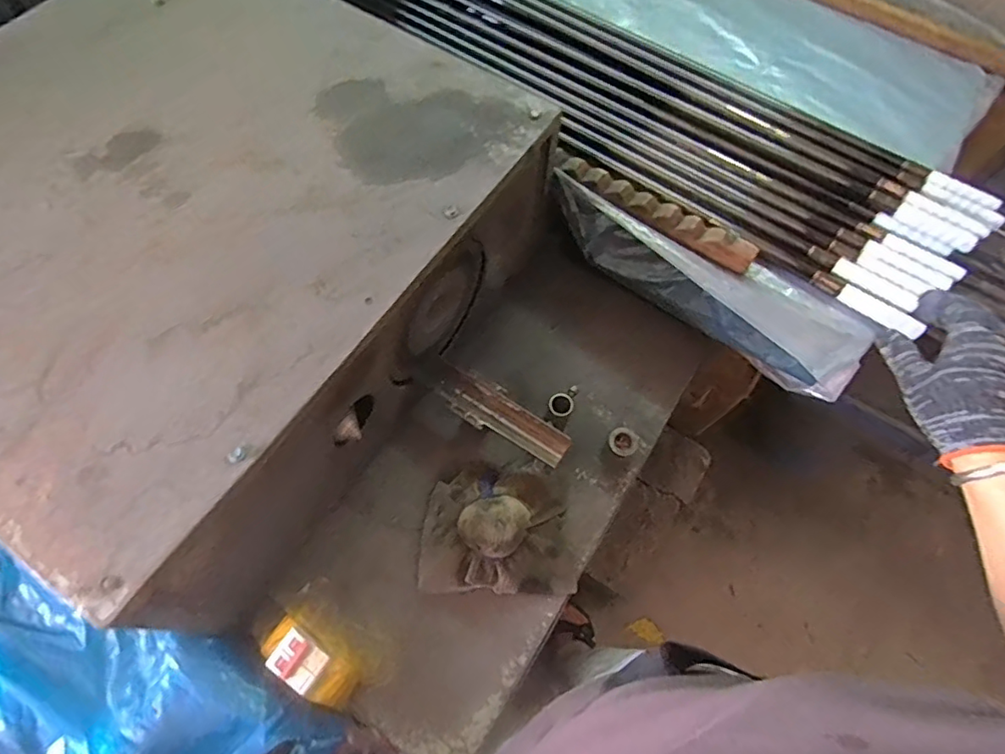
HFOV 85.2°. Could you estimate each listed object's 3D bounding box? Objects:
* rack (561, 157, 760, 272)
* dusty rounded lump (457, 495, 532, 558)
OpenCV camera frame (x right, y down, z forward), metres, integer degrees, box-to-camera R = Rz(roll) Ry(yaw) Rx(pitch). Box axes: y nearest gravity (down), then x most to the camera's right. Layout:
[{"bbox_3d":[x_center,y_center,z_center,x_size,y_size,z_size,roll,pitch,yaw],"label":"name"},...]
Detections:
[{"bbox_3d":[0.171,-0.187,0.602,0.227,0.020,0.032,34,72,11],"label":"rack"},{"bbox_3d":[-0.008,0.146,0.546,0.064,0.045,0.060,1,67,-3],"label":"dusty rounded lump"}]

